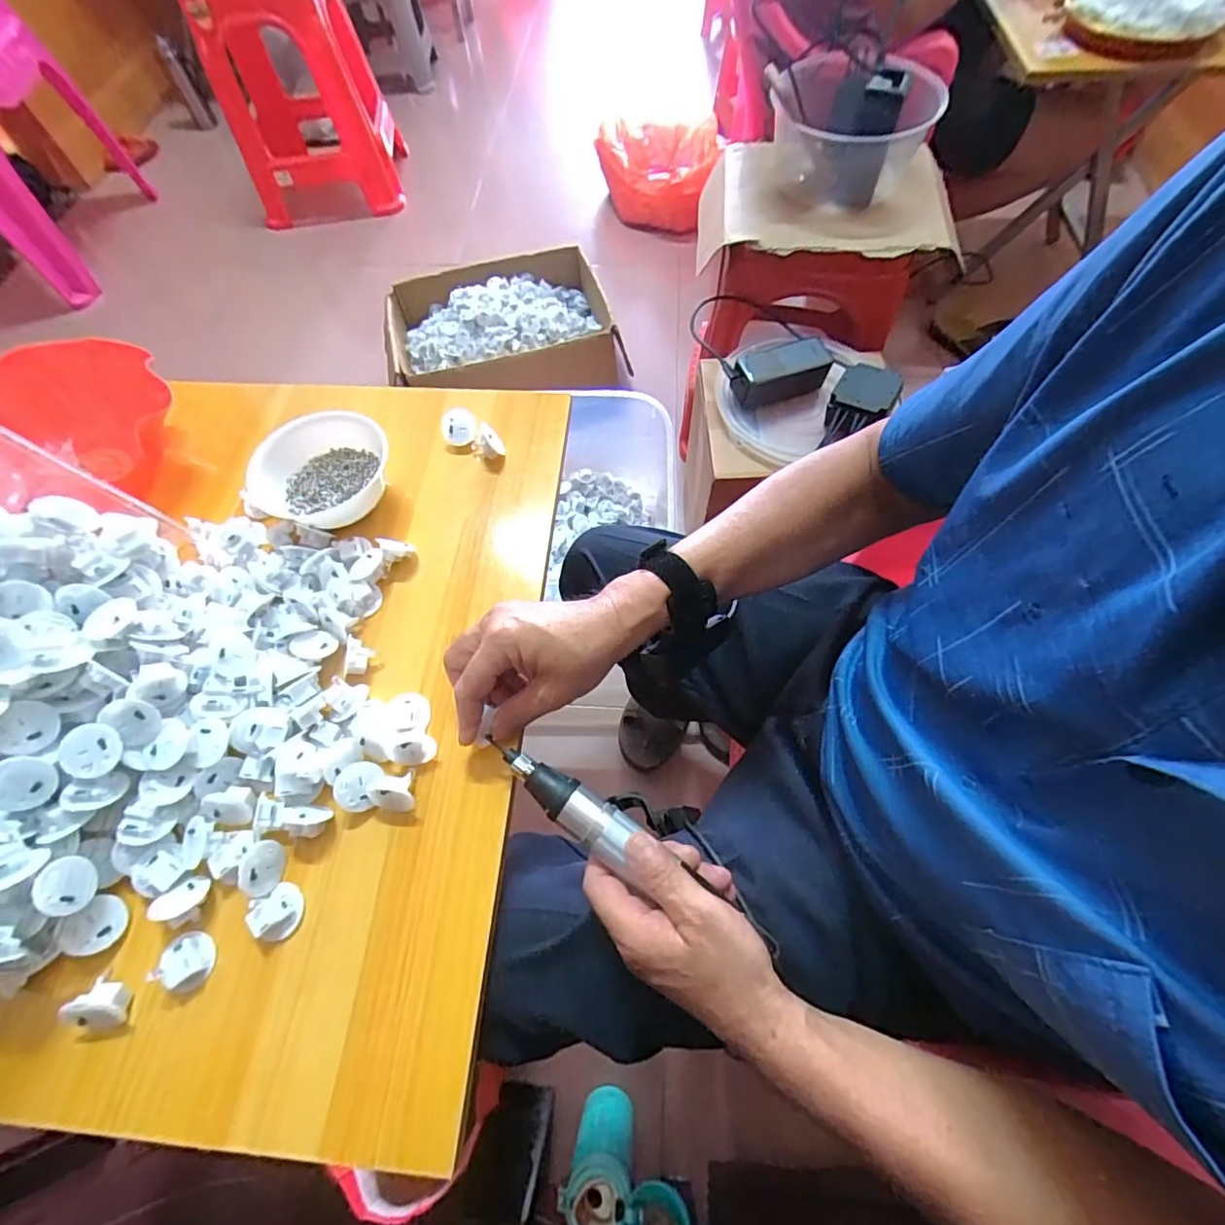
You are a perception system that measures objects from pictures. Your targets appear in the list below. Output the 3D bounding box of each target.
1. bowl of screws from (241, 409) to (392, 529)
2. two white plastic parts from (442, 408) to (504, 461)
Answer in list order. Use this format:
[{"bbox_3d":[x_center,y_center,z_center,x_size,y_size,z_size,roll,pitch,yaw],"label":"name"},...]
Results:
[{"bbox_3d":[-0.263,-0.131,0.497,0.104,0.051,0.106,-1,63,1],"label":"bowl of screws"},{"bbox_3d":[-0.136,-0.169,0.541,0.064,0.036,0.030,37,70,19],"label":"two white plastic parts"}]

